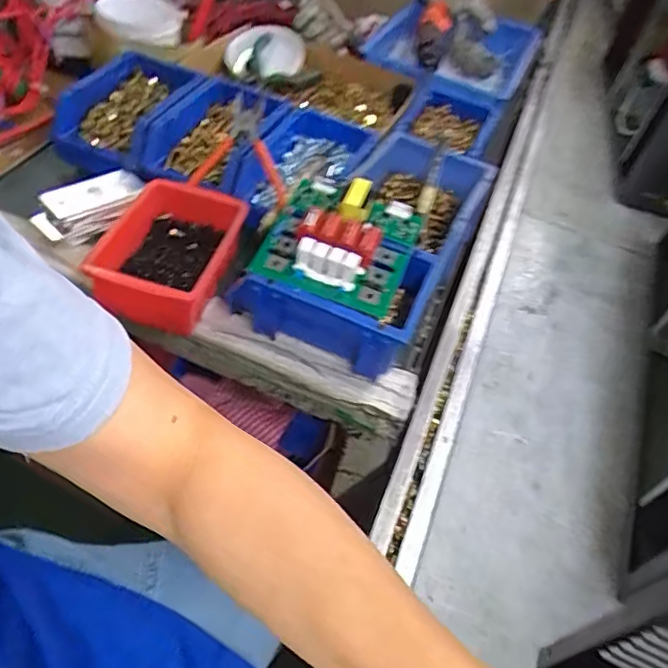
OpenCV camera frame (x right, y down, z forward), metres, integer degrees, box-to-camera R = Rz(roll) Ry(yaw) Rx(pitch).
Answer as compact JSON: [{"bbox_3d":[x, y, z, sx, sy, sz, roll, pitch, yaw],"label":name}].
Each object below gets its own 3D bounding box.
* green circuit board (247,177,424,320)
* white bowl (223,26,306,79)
[{"bbox_3d":[0.006,-0.083,0.476,0.118,0.040,0.122,20,49,7],"label":"green circuit board"},{"bbox_3d":[-0.093,-0.386,0.771,0.104,0.034,0.116,6,49,-6],"label":"white bowl"}]

